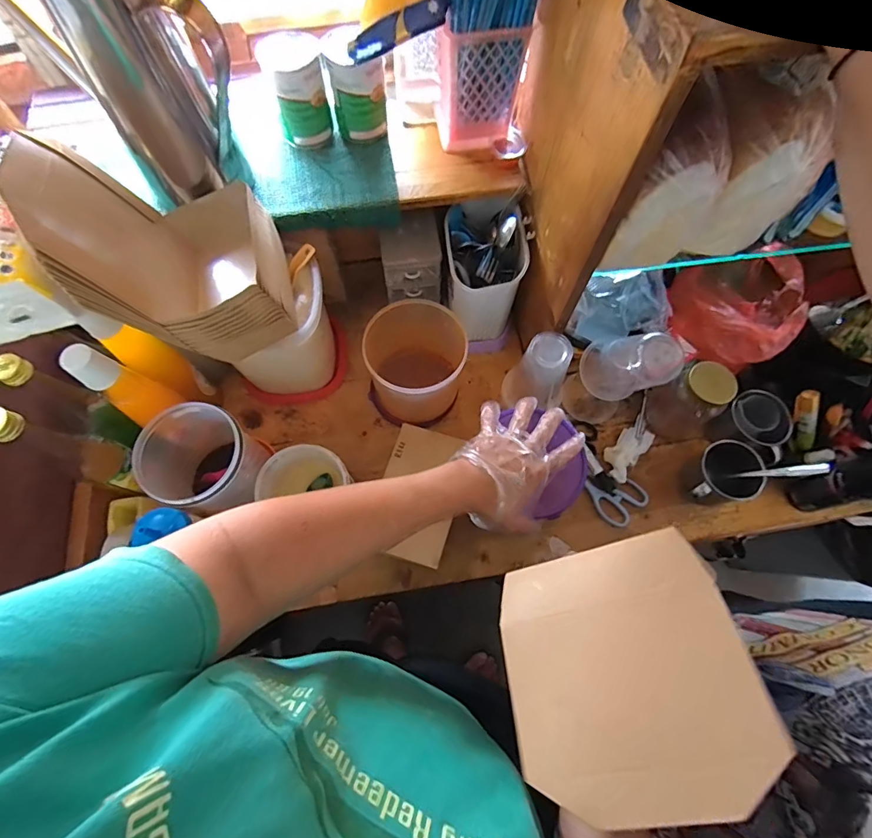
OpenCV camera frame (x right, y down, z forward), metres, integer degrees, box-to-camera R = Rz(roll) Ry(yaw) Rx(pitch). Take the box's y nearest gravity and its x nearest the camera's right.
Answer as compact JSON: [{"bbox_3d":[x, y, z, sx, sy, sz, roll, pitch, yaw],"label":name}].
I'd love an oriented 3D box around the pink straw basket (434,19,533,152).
[{"bbox_3d":[0.053,-0.443,0.578,0.104,0.139,0.108,2,72,0],"label":"pink straw basket"}]

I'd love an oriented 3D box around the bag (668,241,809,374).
[{"bbox_3d":[0.448,-0.182,0.684,0.149,0.120,0.191,23,73,7],"label":"bag"}]

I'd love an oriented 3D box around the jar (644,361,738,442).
[{"bbox_3d":[0.385,-0.028,0.658,0.095,0.142,0.089,0,72,-1],"label":"jar"}]

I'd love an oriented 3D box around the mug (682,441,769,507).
[{"bbox_3d":[0.413,0.078,0.658,0.107,0.077,0.085,-4,72,-2],"label":"mug"}]

